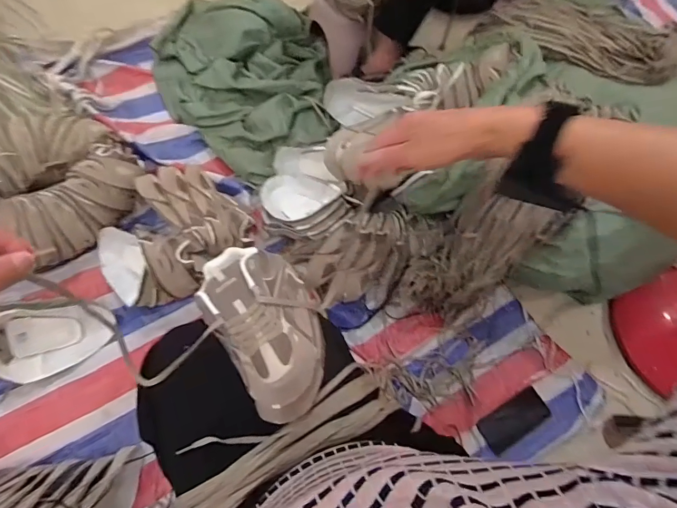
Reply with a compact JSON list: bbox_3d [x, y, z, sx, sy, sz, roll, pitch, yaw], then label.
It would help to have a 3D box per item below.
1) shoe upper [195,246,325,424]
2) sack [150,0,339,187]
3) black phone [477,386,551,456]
[{"bbox_3d":[-0.099,0.091,0.569,0.139,0.052,0.251,-32,72,-15],"label":"shoe upper"},{"bbox_3d":[-0.259,-0.512,1.191,0.488,0.125,0.614,-19,69,-10],"label":"sack"},{"bbox_3d":[0.388,0.366,0.901,0.158,0.017,0.073,-33,70,-5],"label":"black phone"}]

